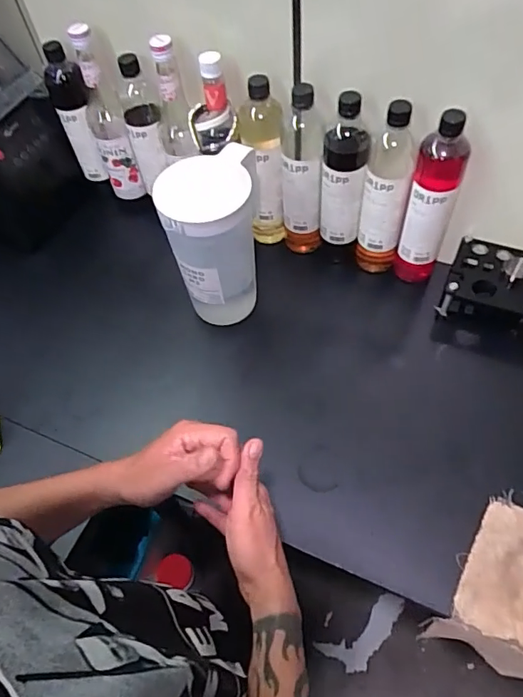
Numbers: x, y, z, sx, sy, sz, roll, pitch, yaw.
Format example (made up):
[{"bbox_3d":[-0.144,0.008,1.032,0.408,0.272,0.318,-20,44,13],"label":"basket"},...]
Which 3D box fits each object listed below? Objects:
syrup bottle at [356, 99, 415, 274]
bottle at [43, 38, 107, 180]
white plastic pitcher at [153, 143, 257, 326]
[{"bbox_3d":[0.189,-0.230,0.762,0.061,0.291,0.067,12,59,12],"label":"syrup bottle"},{"bbox_3d":[-0.318,-0.393,0.859,0.059,0.222,0.078,-26,59,-12],"label":"bottle"},{"bbox_3d":[-0.067,-0.148,0.740,0.119,0.249,0.143,-1,57,4],"label":"white plastic pitcher"}]

